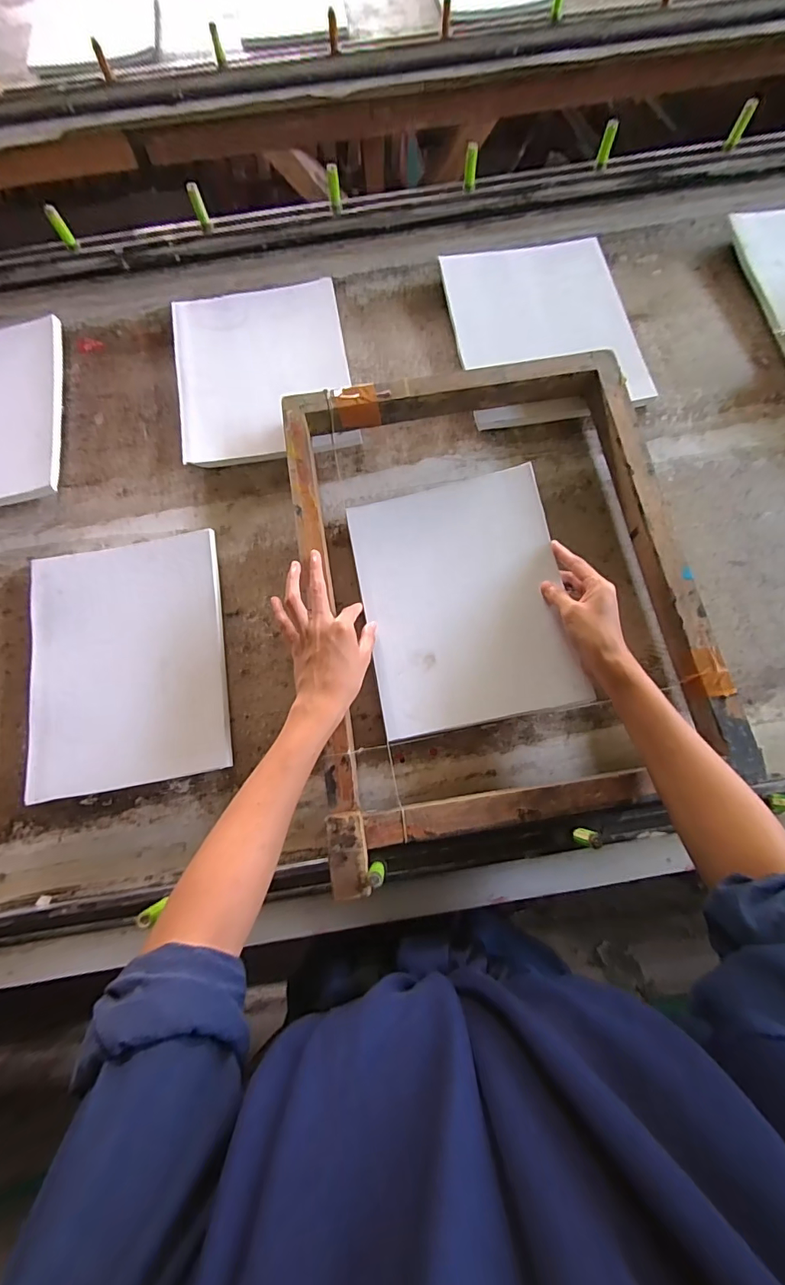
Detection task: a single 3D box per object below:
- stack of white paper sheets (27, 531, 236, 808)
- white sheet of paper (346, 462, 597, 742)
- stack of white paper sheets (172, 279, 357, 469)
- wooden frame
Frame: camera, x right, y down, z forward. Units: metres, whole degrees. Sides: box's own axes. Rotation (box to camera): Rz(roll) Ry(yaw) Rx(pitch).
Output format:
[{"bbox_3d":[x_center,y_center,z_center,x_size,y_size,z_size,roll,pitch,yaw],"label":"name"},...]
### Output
[{"bbox_3d":[-0.290,0.018,0.505,0.207,0.023,0.267,-10,74,-1],"label":"stack of white paper sheets"},{"bbox_3d":[0.075,-0.048,0.501,0.208,0.013,0.268,-12,76,4],"label":"white sheet of paper"},{"bbox_3d":[-0.170,-0.359,0.606,0.219,0.022,0.268,-10,74,-1],"label":"stack of white paper sheets"},{"bbox_3d":[0.107,-0.064,0.490,0.396,0.051,0.527,-9,74,0],"label":"wooden frame"}]

